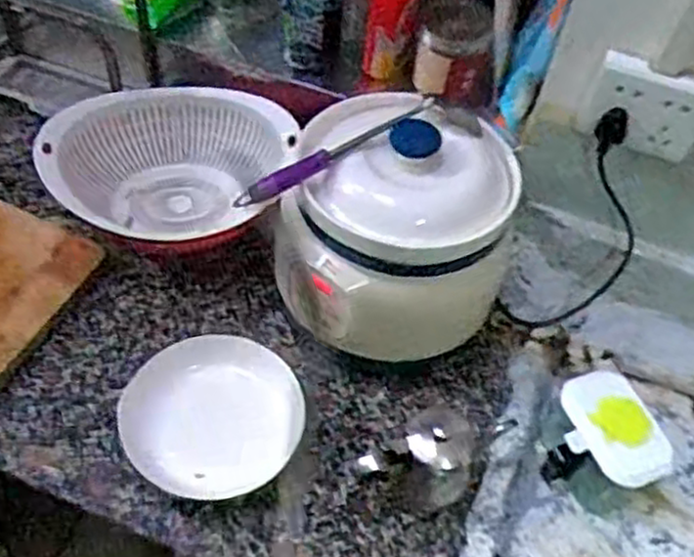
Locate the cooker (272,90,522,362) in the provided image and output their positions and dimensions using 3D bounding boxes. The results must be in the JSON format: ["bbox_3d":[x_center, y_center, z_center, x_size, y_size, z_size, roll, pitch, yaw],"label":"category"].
[{"bbox_3d":[0.044,-0.038,0.780,0.216,0.217,0.202,14,53,5],"label":"cooker"}]

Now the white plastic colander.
[{"bbox_3d":[-0.198,-0.118,0.891,0.275,0.095,0.221,-17,56,-18],"label":"white plastic colander"}]

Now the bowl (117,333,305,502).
[{"bbox_3d":[-0.126,0.131,0.747,0.161,0.028,0.169,3,53,-4],"label":"bowl"}]

